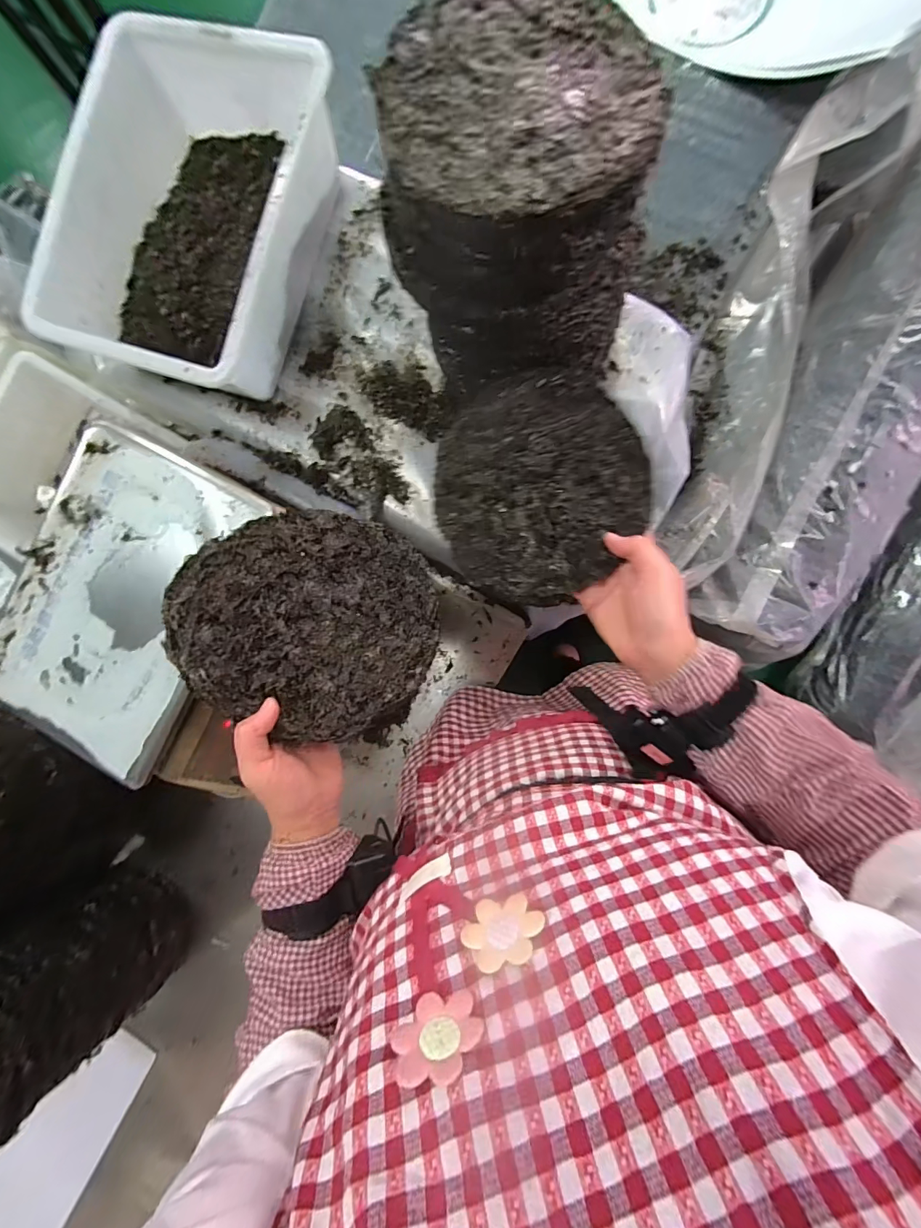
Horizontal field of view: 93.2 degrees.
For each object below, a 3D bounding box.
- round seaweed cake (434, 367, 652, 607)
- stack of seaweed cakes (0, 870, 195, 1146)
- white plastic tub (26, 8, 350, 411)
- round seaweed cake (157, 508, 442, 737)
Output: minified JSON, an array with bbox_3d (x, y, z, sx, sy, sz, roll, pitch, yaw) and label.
[{"bbox_3d":[0.066,-0.115,0.397,0.181,0.036,0.197,0,91,6],"label":"round seaweed cake"},{"bbox_3d":[-0.589,0.532,0.601,0.225,0.282,0.198,-28,87,6],"label":"stack of seaweed cakes"},{"bbox_3d":[-0.315,-0.458,0.517,0.281,0.106,0.368,19,93,6],"label":"white plastic tub"},{"bbox_3d":[-0.123,0.004,0.362,0.201,0.016,0.193,4,73,-12],"label":"round seaweed cake"}]

